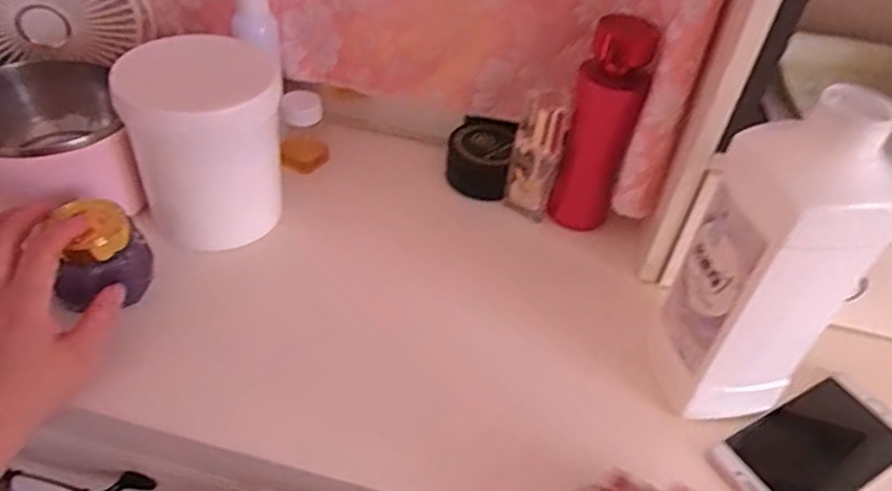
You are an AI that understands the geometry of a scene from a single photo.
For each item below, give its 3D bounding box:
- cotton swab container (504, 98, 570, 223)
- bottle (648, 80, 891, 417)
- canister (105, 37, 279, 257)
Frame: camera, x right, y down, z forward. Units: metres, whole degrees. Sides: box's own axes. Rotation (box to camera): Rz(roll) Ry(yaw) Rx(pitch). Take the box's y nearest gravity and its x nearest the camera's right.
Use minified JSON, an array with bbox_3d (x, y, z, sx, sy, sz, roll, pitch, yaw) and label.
[{"bbox_3d":[0.083,-0.079,0.596,0.038,0.110,0.029,26,46,19],"label":"cotton swab container"},{"bbox_3d":[0.199,0.012,0.425,0.075,0.234,0.075,-3,43,-11],"label":"bottle"},{"bbox_3d":[-0.192,-0.078,0.540,0.107,0.146,0.099,-14,46,-21],"label":"canister"}]

